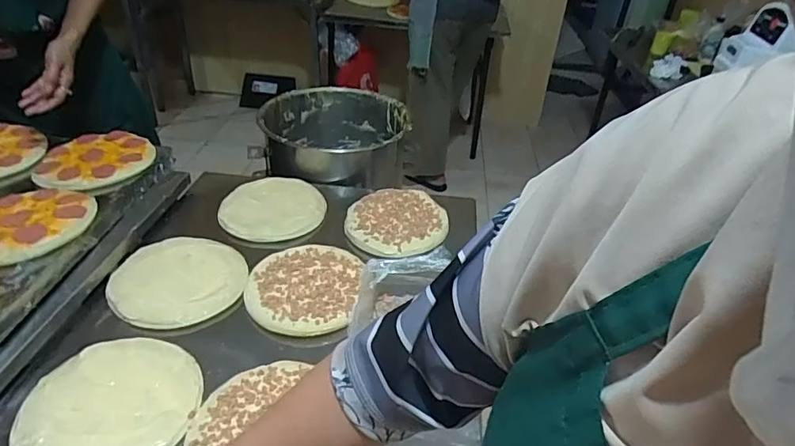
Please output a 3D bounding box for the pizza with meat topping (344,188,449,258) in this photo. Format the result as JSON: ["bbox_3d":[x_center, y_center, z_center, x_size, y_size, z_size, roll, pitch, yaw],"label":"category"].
[{"bbox_3d":[0.000,-0.009,0.960,0.189,0.023,0.187,4,34,0],"label":"pizza with meat topping"}]

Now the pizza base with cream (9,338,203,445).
[{"bbox_3d":[-0.346,0.220,0.608,0.182,0.028,0.193,3,34,-2],"label":"pizza base with cream"}]

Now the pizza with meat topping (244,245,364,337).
[{"bbox_3d":[-0.151,0.105,0.807,0.175,0.031,0.180,3,34,-2],"label":"pizza with meat topping"}]

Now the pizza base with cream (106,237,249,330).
[{"bbox_3d":[-0.347,0.083,0.793,0.193,0.020,0.195,-3,34,-10],"label":"pizza base with cream"}]

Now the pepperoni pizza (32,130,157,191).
[{"bbox_3d":[-0.565,-0.116,0.921,0.179,0.019,0.193,2,41,-1],"label":"pepperoni pizza"}]

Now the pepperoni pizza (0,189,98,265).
[{"bbox_3d":[-0.569,-0.003,0.753,0.190,0.019,0.179,3,34,-2],"label":"pepperoni pizza"}]

